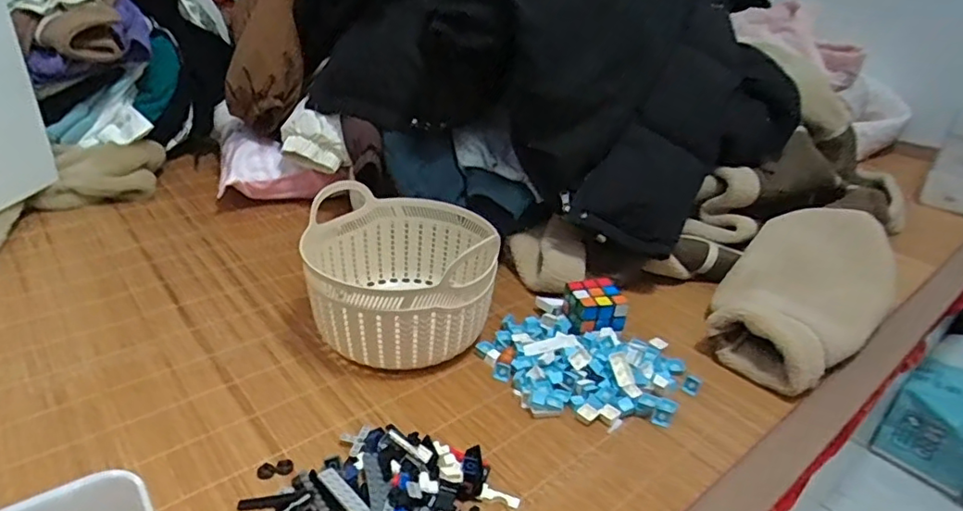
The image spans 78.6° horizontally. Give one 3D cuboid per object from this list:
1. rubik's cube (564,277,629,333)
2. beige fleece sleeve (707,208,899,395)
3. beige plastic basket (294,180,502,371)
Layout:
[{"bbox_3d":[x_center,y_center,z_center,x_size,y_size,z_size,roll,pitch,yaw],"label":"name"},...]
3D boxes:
[{"bbox_3d":[0.140,0.069,0.730,0.063,0.063,0.063,-2,30,-13],"label":"rubik's cube"},{"bbox_3d":[0.437,0.039,0.788,0.385,0.095,0.177,-22,39,-40],"label":"beige fleece sleeve"},{"bbox_3d":[-0.096,0.029,0.706,0.217,0.123,0.227,-3,30,-16],"label":"beige plastic basket"}]

